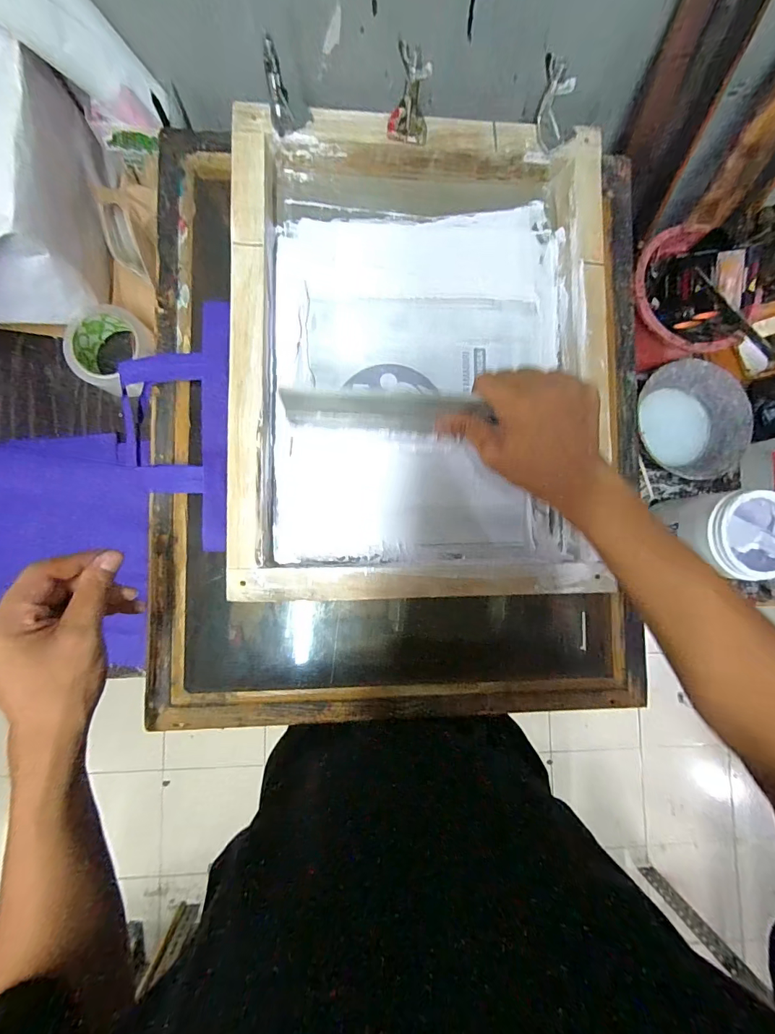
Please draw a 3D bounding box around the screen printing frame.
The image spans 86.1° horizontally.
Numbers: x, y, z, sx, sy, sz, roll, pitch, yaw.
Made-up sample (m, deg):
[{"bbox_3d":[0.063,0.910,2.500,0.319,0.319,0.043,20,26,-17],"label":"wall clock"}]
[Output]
[{"bbox_3d":[0.036,-0.151,0.404,0.362,0.054,0.453,0,88,-5],"label":"screen printing frame"}]

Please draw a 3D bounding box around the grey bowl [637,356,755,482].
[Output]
[{"bbox_3d":[0.420,-0.131,0.582,0.139,0.056,0.169,-29,88,-5],"label":"grey bowl"}]

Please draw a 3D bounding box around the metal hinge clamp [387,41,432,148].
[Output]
[{"bbox_3d":[0.022,-0.381,0.375,0.035,0.041,0.052,6,86,-3],"label":"metal hinge clamp"}]

